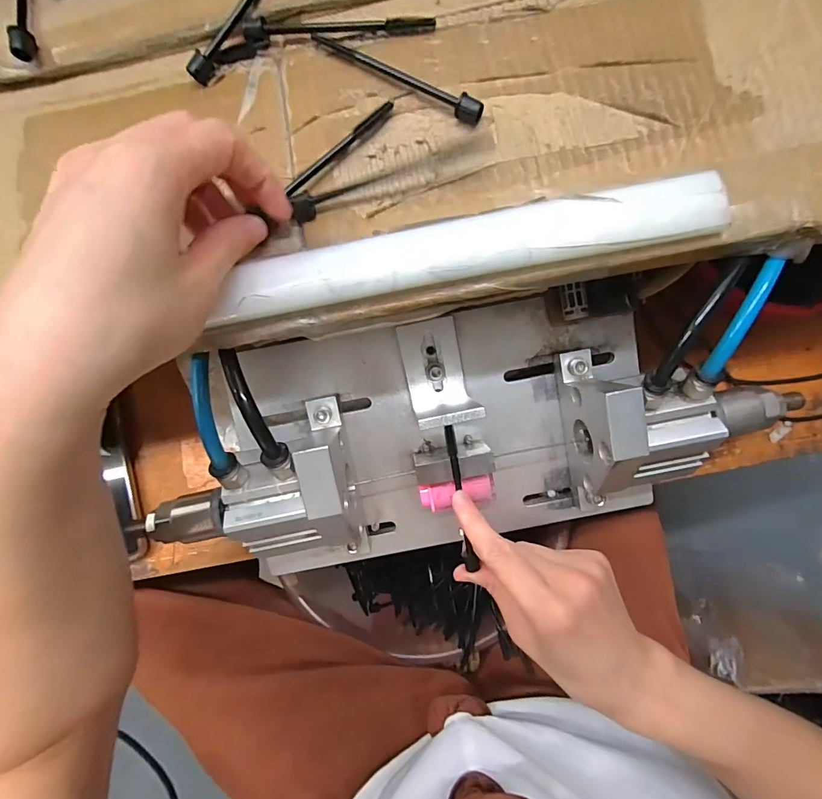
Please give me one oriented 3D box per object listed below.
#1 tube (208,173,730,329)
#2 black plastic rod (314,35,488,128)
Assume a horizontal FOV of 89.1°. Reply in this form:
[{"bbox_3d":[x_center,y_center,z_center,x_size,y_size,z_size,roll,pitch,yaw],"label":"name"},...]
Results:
[{"bbox_3d":[0.026,-0.067,0.191,0.225,0.017,0.027,-12,83,2],"label":"tube"},{"bbox_3d":[-0.008,-0.166,0.211,0.099,0.010,0.012,32,81,10],"label":"black plastic rod"}]

